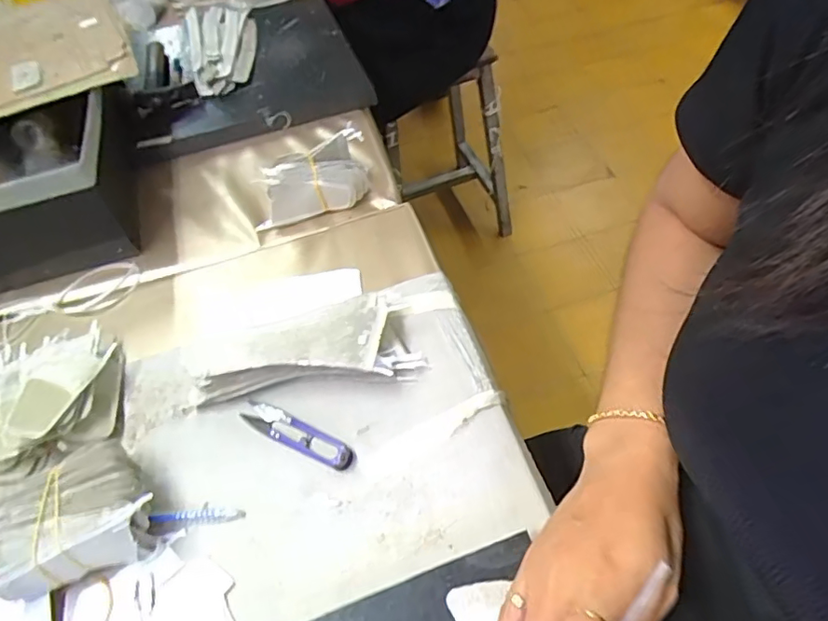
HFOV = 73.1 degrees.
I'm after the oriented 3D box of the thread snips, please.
[{"bbox_3d":[-0.091,0.095,0.430,0.098,0.009,0.020,20,58,21],"label":"thread snips"}]

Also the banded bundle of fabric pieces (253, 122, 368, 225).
[{"bbox_3d":[-0.103,-0.143,0.590,0.109,0.058,0.069,-14,52,-3],"label":"banded bundle of fabric pieces"}]

